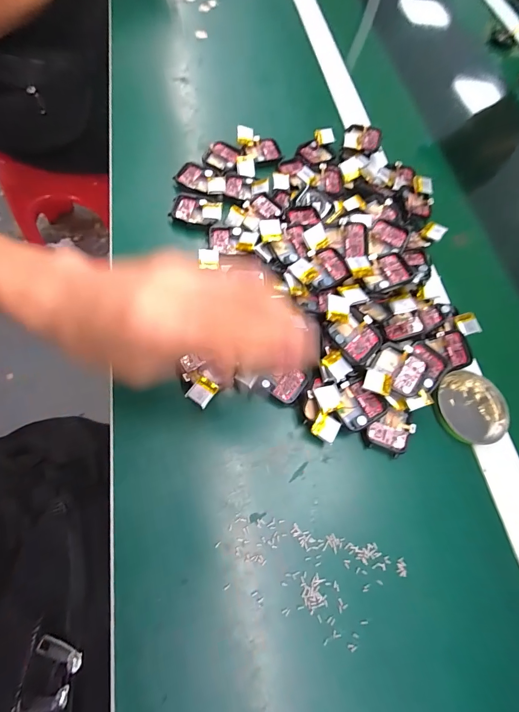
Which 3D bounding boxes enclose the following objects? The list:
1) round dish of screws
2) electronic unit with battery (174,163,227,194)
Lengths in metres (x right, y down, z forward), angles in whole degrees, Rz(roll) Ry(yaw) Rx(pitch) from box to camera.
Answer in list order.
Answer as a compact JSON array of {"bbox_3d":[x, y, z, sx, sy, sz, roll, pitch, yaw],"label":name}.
[{"bbox_3d":[0.193,0.046,0.310,0.063,0.009,0.066,1,66,-2],"label":"round dish of screws"},{"bbox_3d":[-0.062,-0.191,0.367,0.056,0.009,0.035,21,67,6],"label":"electronic unit with battery"}]

